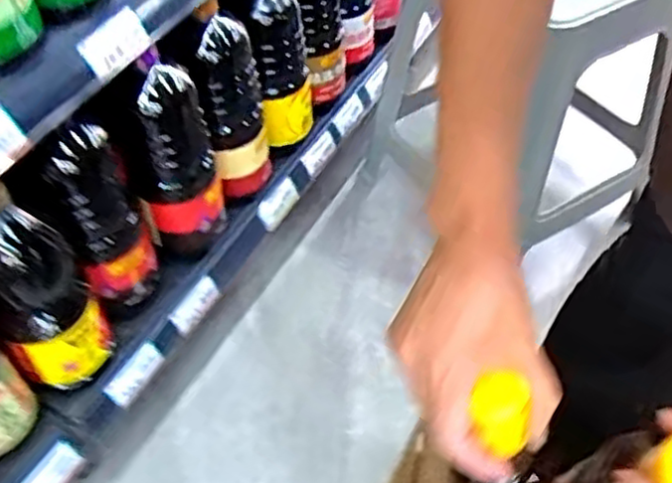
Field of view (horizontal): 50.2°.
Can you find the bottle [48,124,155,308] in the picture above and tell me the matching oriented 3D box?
[{"bbox_3d":[-0.255,-0.029,0.797,0.073,0.220,0.093,-17,52,-14],"label":"bottle"}]

